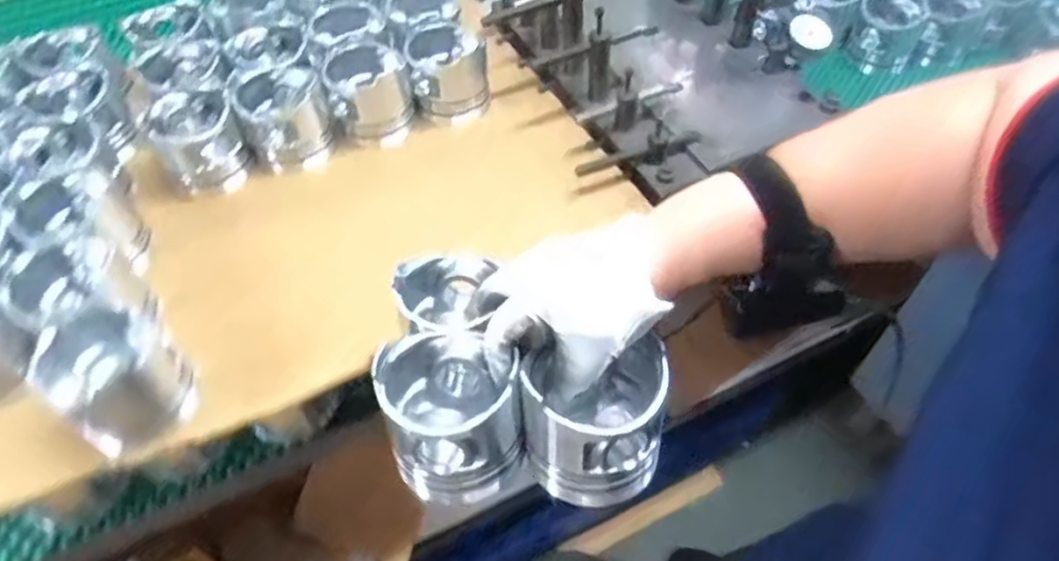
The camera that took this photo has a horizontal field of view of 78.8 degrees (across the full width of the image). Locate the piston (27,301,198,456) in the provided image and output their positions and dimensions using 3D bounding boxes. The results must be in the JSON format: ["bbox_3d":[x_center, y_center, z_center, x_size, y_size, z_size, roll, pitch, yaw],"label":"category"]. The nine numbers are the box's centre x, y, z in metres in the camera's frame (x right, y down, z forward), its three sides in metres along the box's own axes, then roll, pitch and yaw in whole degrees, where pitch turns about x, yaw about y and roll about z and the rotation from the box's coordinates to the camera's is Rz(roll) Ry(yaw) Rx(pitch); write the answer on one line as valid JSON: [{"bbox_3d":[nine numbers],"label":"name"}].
[{"bbox_3d":[-0.333,0.075,0.516,0.083,0.095,0.086,34,61,24],"label":"piston"}]

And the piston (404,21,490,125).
[{"bbox_3d":[-0.096,-0.248,0.760,0.085,0.089,0.103,-8,53,-4],"label":"piston"}]

